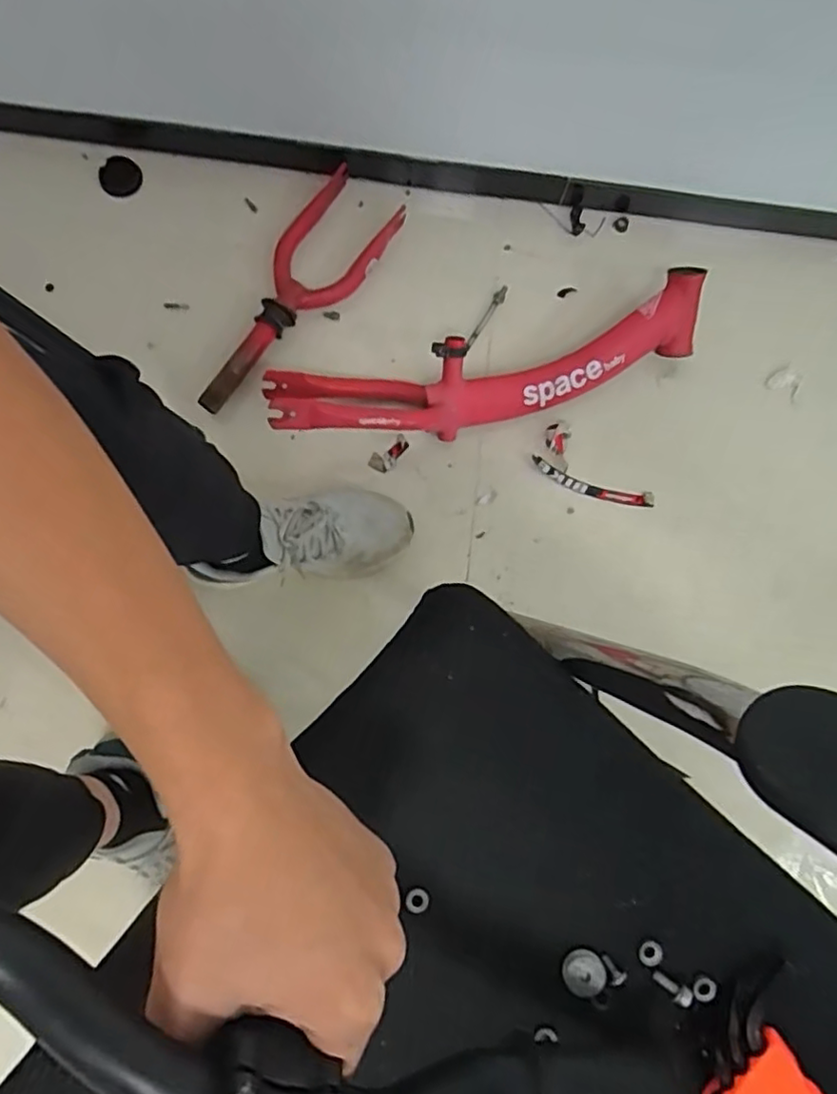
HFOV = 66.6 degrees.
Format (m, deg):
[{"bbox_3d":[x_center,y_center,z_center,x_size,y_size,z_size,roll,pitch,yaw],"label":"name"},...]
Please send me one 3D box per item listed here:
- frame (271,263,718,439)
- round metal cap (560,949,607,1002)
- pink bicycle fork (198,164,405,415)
[{"bbox_3d":[0.106,-0.227,0.803,0.523,0.110,0.116,-15,84,-4],"label":"frame"},{"bbox_3d":[0.088,0.226,0.336,0.021,0.004,0.026,-33,85,-6],"label":"round metal cap"},{"bbox_3d":[-0.167,-0.335,0.845,0.122,0.054,0.370,37,83,2],"label":"pink bicycle fork"}]

